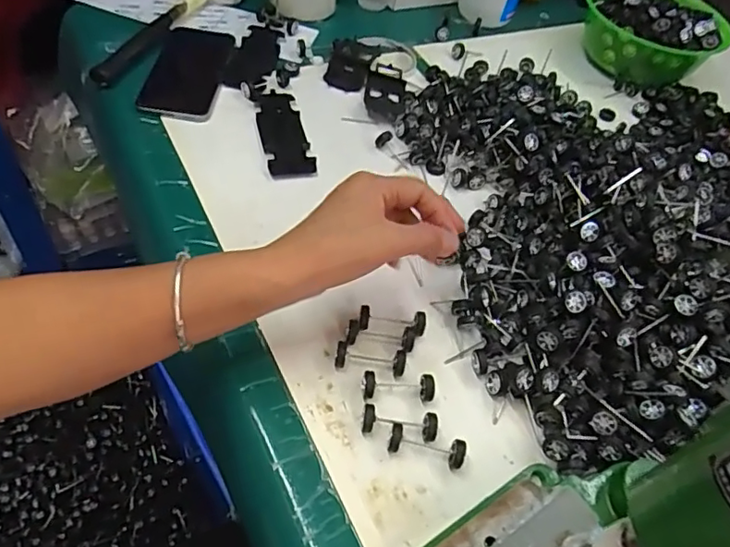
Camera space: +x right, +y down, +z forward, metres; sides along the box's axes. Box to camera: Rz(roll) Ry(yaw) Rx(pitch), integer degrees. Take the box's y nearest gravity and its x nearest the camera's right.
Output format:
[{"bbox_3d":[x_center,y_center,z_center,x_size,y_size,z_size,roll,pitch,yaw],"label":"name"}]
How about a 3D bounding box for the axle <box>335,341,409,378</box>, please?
[{"bbox_3d":[0.005,0.065,0.427,0.055,0.017,0.019,7,51,-5],"label":"axle"}]

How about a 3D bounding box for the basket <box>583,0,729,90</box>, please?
[{"bbox_3d":[0.379,-0.326,0.758,0.148,0.075,0.151,1,53,-5],"label":"basket"}]

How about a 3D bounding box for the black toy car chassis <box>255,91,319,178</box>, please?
[{"bbox_3d":[-0.085,-0.147,0.581,0.046,0.009,0.128,-7,54,-16],"label":"black toy car chassis"}]

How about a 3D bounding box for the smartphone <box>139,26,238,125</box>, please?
[{"bbox_3d":[-0.194,-0.226,0.622,0.071,0.015,0.161,8,51,-5],"label":"smartphone"}]

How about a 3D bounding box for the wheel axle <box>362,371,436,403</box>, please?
[{"bbox_3d":[0.026,0.084,0.414,0.054,0.013,0.019,4,52,-7],"label":"wheel axle"}]

